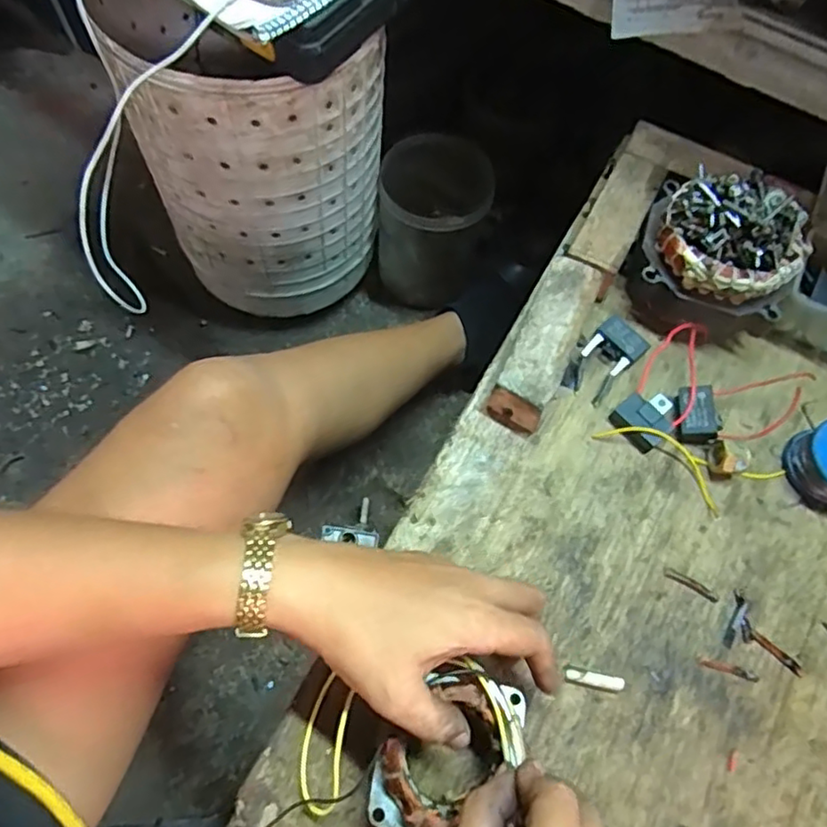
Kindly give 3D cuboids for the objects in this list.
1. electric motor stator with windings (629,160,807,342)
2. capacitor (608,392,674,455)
[{"bbox_3d":[0.215,-0.112,0.448,0.113,0.098,0.092,33,67,12],"label":"electric motor stator with windings"},{"bbox_3d":[0.162,0.004,0.438,0.039,0.016,0.036,-36,71,-18],"label":"capacitor"}]

